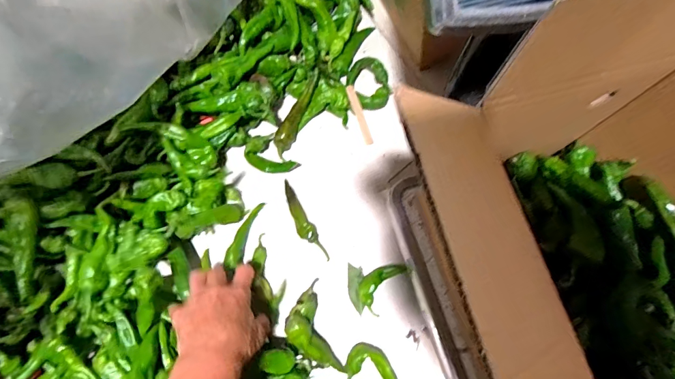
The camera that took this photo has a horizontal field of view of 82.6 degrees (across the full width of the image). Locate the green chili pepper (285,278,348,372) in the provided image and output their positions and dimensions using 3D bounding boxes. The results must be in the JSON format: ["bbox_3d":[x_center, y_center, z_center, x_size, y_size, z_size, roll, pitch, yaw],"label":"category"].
[{"bbox_3d":[-0.033,0.177,0.478,0.051,0.057,0.112,-16,75,-6],"label":"green chili pepper"}]

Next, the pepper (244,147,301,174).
[{"bbox_3d":[-0.094,-0.037,0.550,0.078,0.019,0.022,12,74,-12],"label":"pepper"}]

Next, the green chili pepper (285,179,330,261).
[{"bbox_3d":[-0.048,0.042,0.536,0.025,0.019,0.124,-22,76,-8],"label":"green chili pepper"}]

